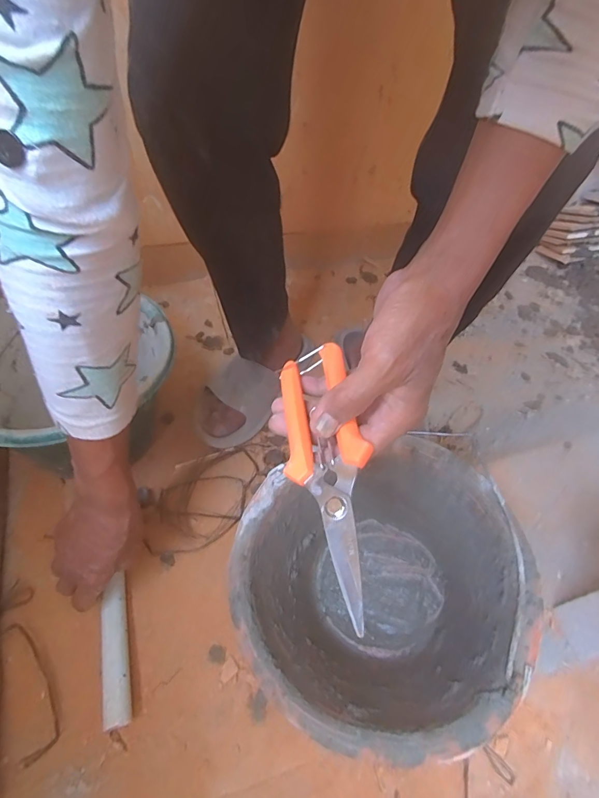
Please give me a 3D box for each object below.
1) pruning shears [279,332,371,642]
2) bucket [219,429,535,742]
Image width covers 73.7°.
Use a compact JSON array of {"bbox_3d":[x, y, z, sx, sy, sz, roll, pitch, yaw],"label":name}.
[{"bbox_3d":[0.019,0.044,0.262,0.052,0.015,0.183,-14,57,14],"label":"pruning shears"},{"bbox_3d":[0.058,0.194,0.400,0.239,0.209,0.233,-3,54,-7],"label":"bucket"}]

